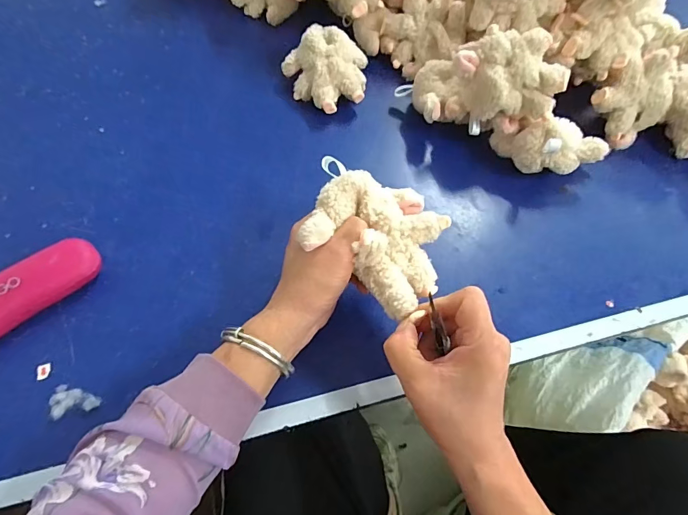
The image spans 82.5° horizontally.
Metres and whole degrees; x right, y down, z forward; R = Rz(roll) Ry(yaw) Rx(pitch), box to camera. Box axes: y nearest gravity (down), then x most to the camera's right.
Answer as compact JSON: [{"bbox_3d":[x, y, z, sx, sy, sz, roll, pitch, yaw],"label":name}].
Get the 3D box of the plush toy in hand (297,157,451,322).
[{"bbox_3d":[0.026,-0.022,0.334,0.122,0.046,0.115,20,60,9],"label":"plush toy in hand"}]

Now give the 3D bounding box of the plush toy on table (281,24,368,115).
[{"bbox_3d":[-0.025,-0.258,0.540,0.111,0.066,0.114,-1,59,-4],"label":"plush toy on table"}]

